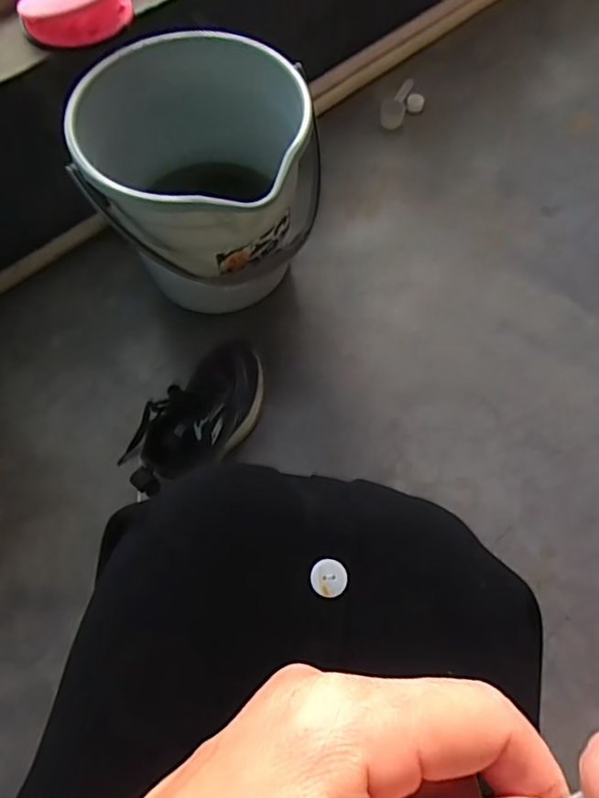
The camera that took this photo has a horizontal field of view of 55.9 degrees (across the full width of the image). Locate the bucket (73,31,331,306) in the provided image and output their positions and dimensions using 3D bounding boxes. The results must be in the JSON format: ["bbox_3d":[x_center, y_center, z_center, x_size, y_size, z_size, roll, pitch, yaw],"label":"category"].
[{"bbox_3d":[-0.129,-0.291,0.802,0.292,0.268,0.267,0,64,0],"label":"bucket"}]

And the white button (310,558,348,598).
[{"bbox_3d":[0.016,0.099,0.313,0.020,0.005,0.020,0,64,0],"label":"white button"}]

